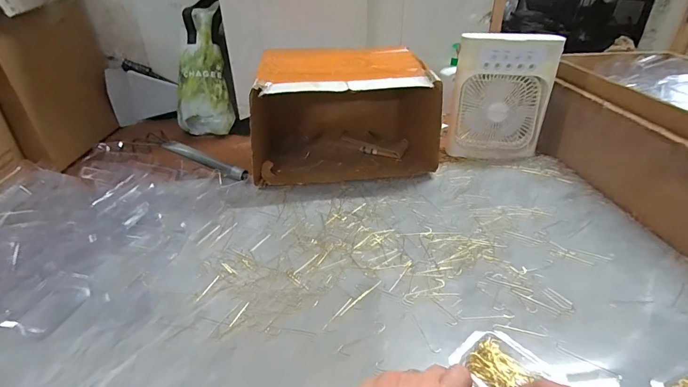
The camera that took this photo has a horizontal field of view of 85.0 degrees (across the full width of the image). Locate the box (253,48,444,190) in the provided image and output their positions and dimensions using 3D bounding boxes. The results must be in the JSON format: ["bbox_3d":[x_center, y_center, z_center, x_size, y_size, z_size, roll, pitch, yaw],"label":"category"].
[{"bbox_3d":[-0.009,-0.173,0.772,0.342,0.204,0.235,-5,33,-6],"label":"box"}]

